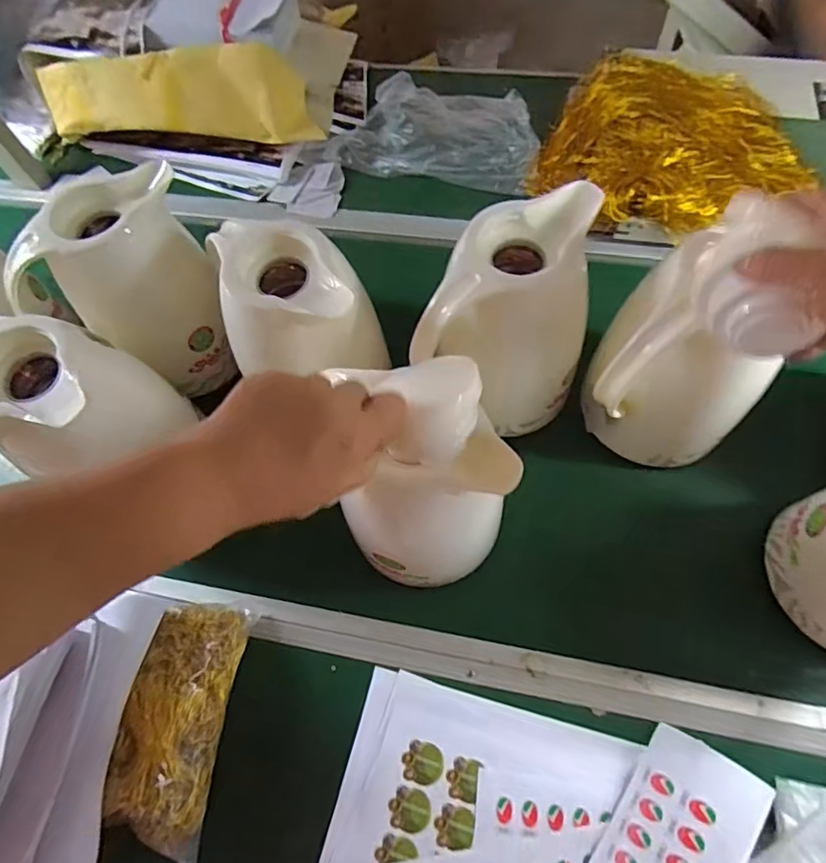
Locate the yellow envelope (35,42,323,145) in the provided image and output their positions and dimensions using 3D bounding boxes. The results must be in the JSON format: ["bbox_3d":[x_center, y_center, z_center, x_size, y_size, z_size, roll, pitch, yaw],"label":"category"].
[{"bbox_3d":[-0.321,-0.459,0.749,0.360,0.112,0.043,-3,43,-5],"label":"yellow envelope"}]

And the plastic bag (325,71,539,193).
[{"bbox_3d":[0.033,-0.456,0.793,0.299,0.094,0.155,11,66,9],"label":"plastic bag"}]

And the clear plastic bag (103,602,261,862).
[{"bbox_3d":[-0.205,0.254,0.487,0.092,0.030,0.200,29,54,-33],"label":"clear plastic bag"}]

